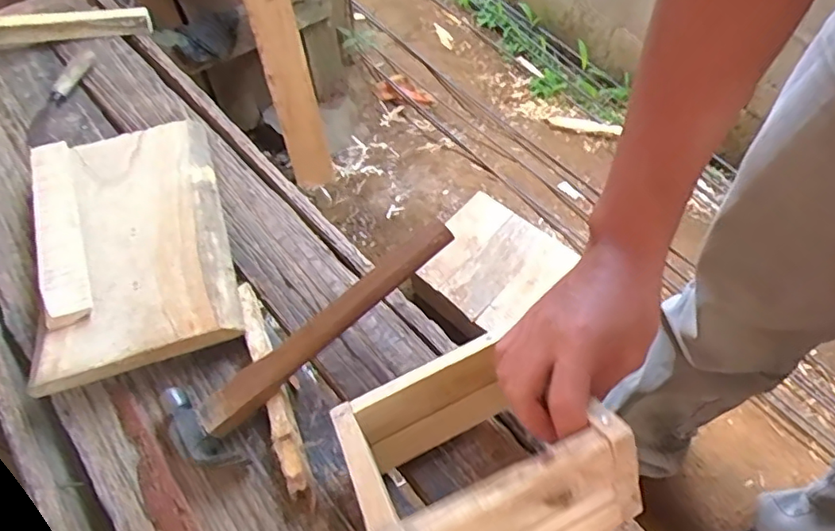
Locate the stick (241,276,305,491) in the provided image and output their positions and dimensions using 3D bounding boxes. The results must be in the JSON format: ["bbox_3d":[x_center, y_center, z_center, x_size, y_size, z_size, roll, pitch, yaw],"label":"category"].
[{"bbox_3d":[-0.126,0.095,0.507,0.018,0.020,0.205,-20,56,-12],"label":"stick"}]

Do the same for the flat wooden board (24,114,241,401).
[{"bbox_3d":[-0.297,-0.041,0.610,0.179,0.040,0.338,-17,56,-10],"label":"flat wooden board"}]

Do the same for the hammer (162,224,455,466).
[{"bbox_3d":[-0.084,0.054,0.490,0.269,0.024,0.078,-39,61,-4],"label":"hammer"}]

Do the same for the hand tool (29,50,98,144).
[{"bbox_3d":[-0.490,-0.239,0.824,0.029,0.022,0.185,5,55,6],"label":"hand tool"}]

